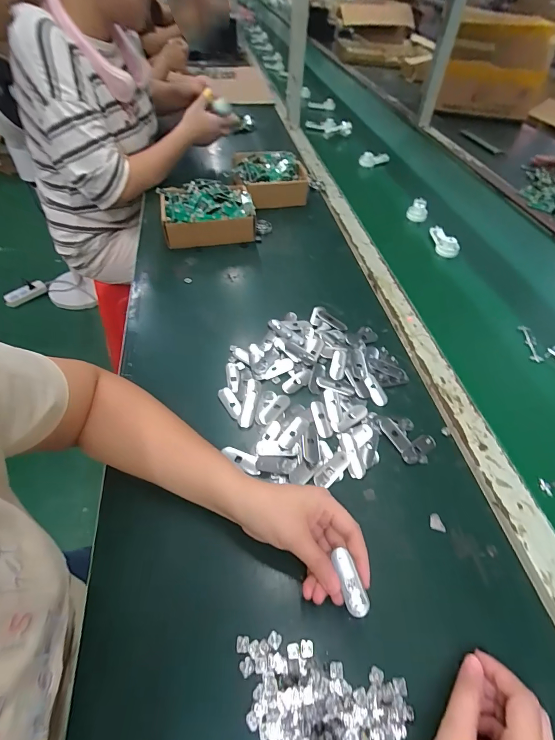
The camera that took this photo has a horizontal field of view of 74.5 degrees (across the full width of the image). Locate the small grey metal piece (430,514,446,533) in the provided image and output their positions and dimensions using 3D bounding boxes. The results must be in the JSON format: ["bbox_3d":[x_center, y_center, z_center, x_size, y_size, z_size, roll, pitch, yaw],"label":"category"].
[{"bbox_3d":[0.164,0.155,0.372,0.015,0.004,0.016,9,50,7],"label":"small grey metal piece"}]

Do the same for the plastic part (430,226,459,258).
[{"bbox_3d":[0.330,-0.256,0.724,0.042,0.034,0.088,4,49,3],"label":"plastic part"}]

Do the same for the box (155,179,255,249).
[{"bbox_3d":[-0.134,-0.304,0.703,0.169,0.088,0.126,-10,50,-9],"label":"box"}]

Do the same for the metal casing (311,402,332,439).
[{"bbox_3d":[0.054,0.060,0.448,0.018,0.004,0.051,-9,50,-8],"label":"metal casing"}]

